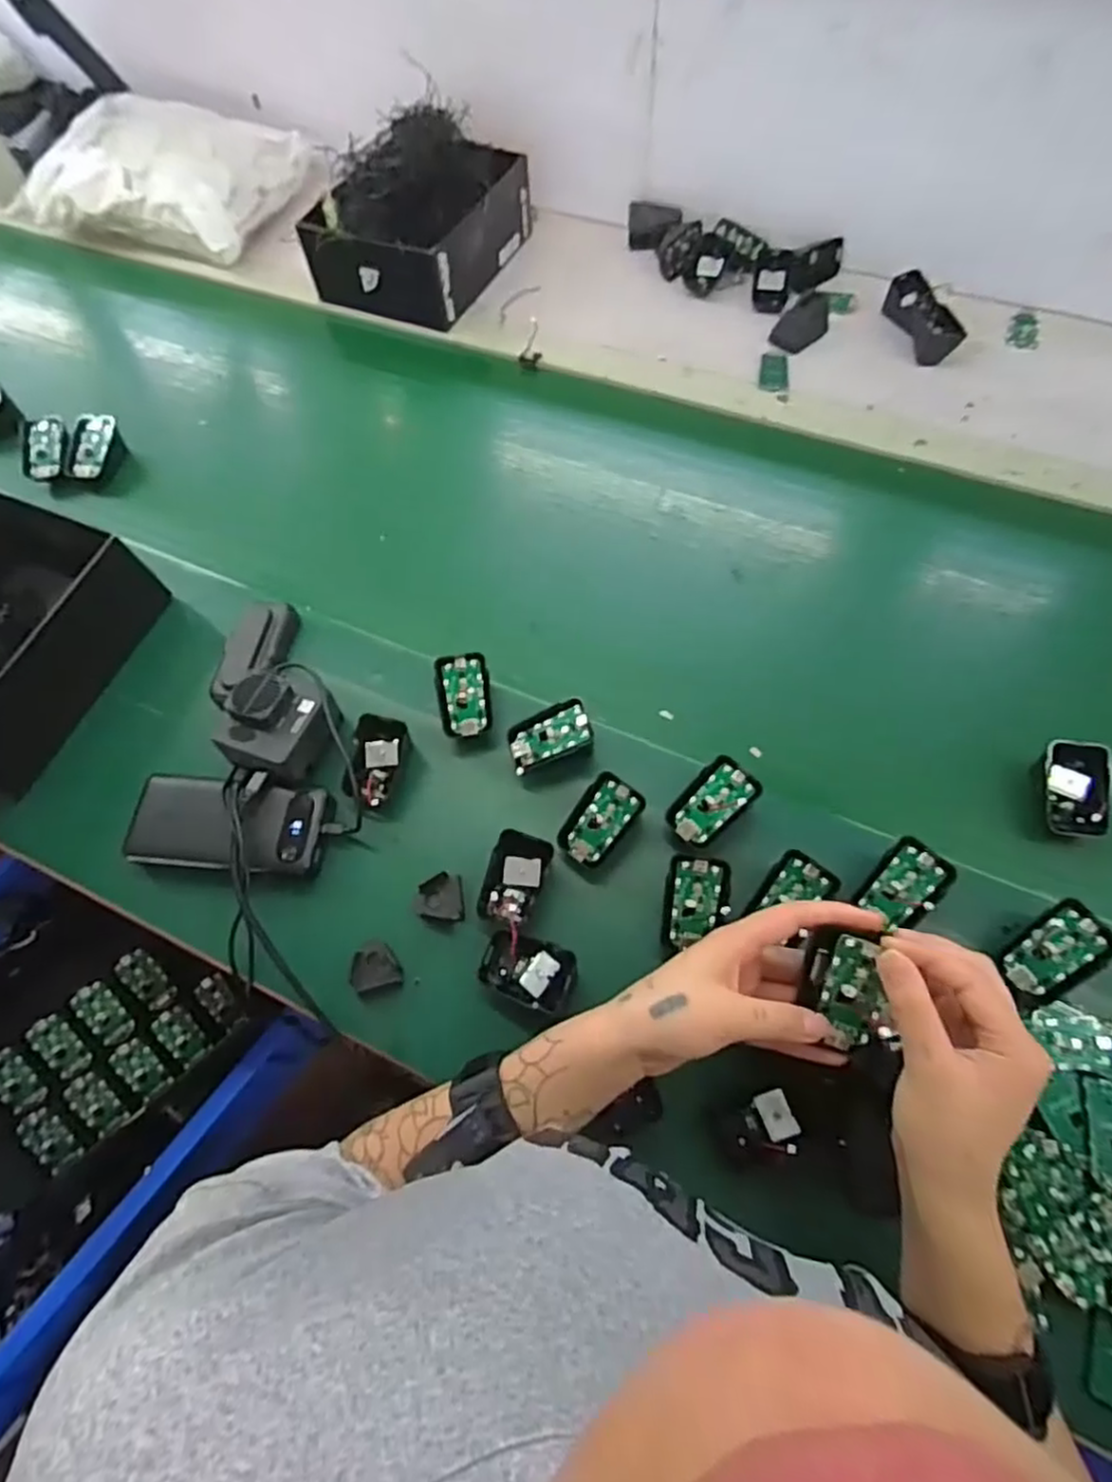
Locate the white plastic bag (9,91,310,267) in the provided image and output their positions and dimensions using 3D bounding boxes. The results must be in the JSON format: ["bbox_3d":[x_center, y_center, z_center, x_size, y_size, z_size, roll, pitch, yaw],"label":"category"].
[{"bbox_3d":[-0.524,-0.776,0.948,0.335,0.089,0.250,20,66,13],"label":"white plastic bag"}]

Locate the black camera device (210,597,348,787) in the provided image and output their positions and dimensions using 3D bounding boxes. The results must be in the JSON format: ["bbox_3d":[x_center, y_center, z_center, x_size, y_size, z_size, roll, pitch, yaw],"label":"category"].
[{"bbox_3d":[-0.243,-0.044,0.594,0.090,0.061,0.173,-24,65,-8],"label":"black camera device"}]

